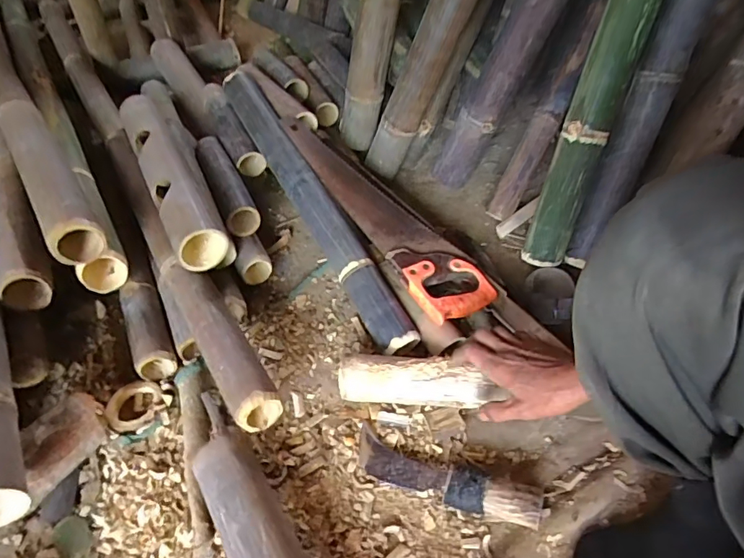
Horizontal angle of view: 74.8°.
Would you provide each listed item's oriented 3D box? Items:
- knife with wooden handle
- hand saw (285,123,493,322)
[{"bbox_3d":[0.088,0.241,0.608,0.233,0.046,0.063,15,48,15],"label":"knife with wooden handle"},{"bbox_3d":[0.011,-0.117,0.841,0.118,0.032,0.488,-28,62,-28],"label":"hand saw"}]

